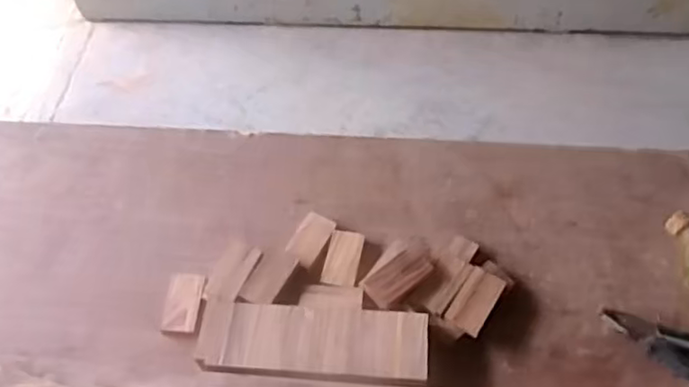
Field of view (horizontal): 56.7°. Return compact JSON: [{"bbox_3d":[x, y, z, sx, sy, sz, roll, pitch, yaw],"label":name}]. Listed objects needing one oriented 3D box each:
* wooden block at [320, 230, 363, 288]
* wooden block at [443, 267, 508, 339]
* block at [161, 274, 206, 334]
[{"bbox_3d":[-0.001,0.089,0.870,0.043,0.018,0.076,9,57,10],"label":"wooden block"},{"bbox_3d":[0.166,0.135,0.809,0.046,0.018,0.084,27,62,21],"label":"wooden block"},{"bbox_3d":[-0.213,0.144,0.843,0.050,0.009,0.083,2,56,5],"label":"block"}]

